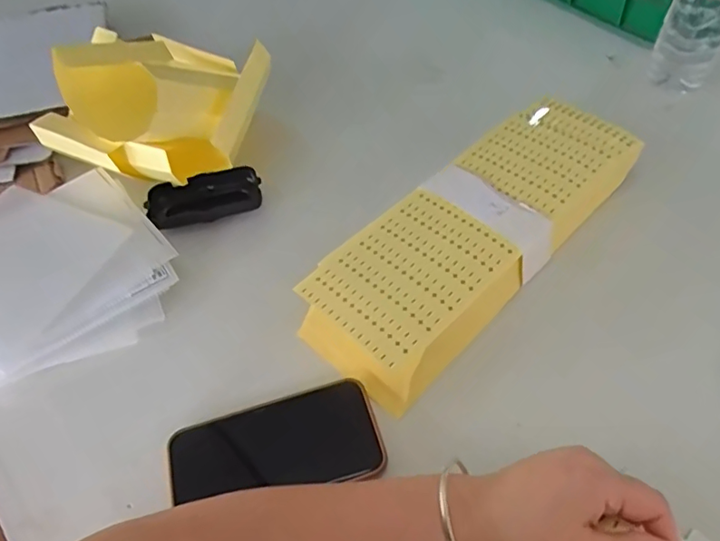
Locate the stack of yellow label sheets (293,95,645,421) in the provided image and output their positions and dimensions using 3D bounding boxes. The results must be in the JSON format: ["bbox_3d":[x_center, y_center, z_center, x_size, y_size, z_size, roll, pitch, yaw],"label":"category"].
[{"bbox_3d":[0.106,-0.034,0.493,0.342,0.054,0.128,-40,60,-22],"label":"stack of yellow label sheets"}]

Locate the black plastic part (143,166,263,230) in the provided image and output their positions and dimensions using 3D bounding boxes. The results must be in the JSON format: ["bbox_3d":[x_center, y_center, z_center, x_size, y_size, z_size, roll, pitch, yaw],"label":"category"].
[{"bbox_3d":[-0.155,-0.070,0.557,0.110,0.025,0.055,-17,54,-7],"label":"black plastic part"}]

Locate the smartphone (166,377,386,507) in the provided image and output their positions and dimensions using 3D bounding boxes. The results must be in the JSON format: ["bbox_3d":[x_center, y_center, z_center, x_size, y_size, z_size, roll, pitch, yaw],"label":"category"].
[{"bbox_3d":[-0.063,0.134,0.417,0.153,0.011,0.072,-12,83,-10],"label":"smartphone"}]

